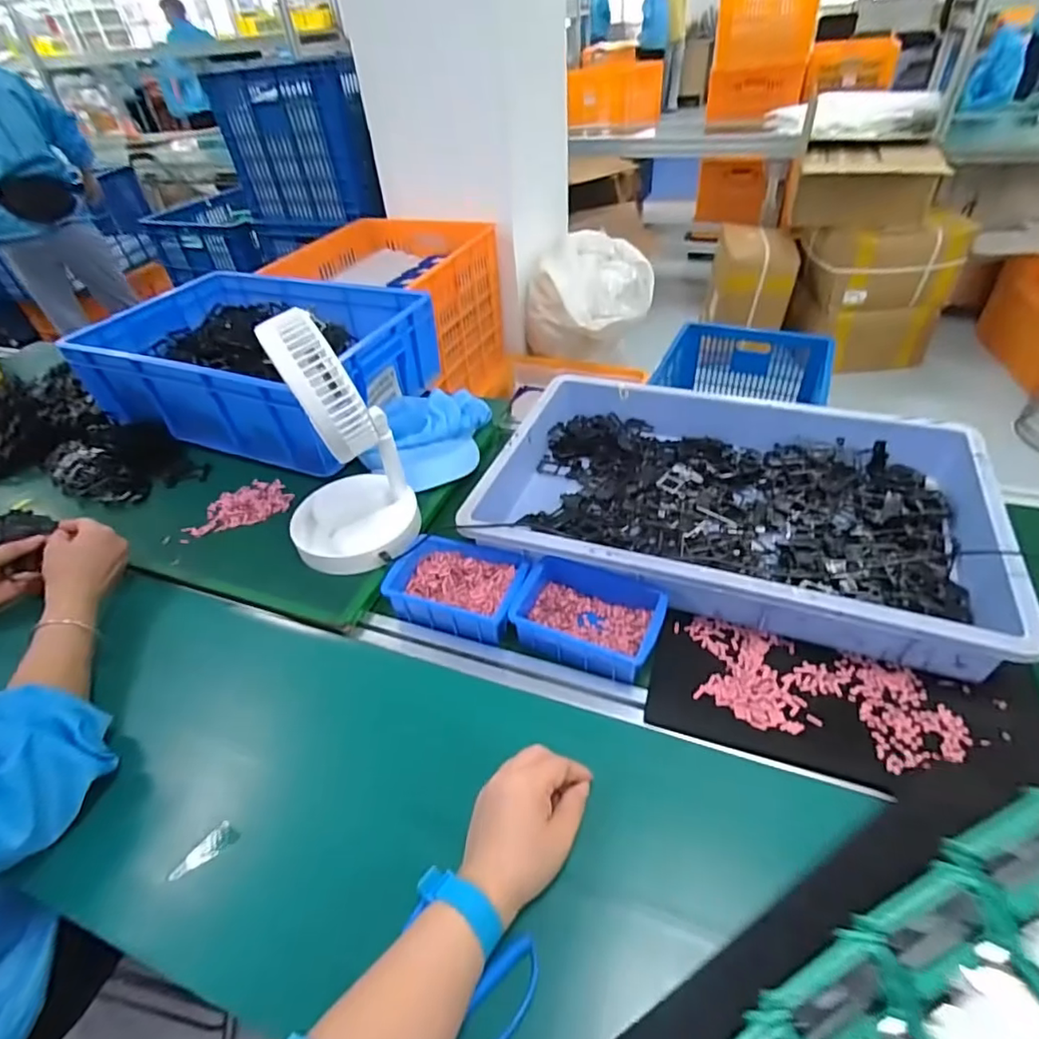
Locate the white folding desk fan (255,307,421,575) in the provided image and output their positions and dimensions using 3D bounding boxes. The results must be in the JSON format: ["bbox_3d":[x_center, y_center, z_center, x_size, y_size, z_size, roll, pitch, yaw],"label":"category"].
[{"bbox_3d":[-0.221,-0.089,0.656,0.150,0.301,0.165,-25,45,-19],"label":"white folding desk fan"}]

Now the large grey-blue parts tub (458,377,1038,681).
[{"bbox_3d":[0.246,-0.035,0.693,0.551,0.085,0.378,13,46,17],"label":"large grey-blue parts tub"}]

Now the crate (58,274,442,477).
[{"bbox_3d":[-0.406,-0.259,0.928,0.455,0.154,0.339,11,45,19],"label":"crate"}]

